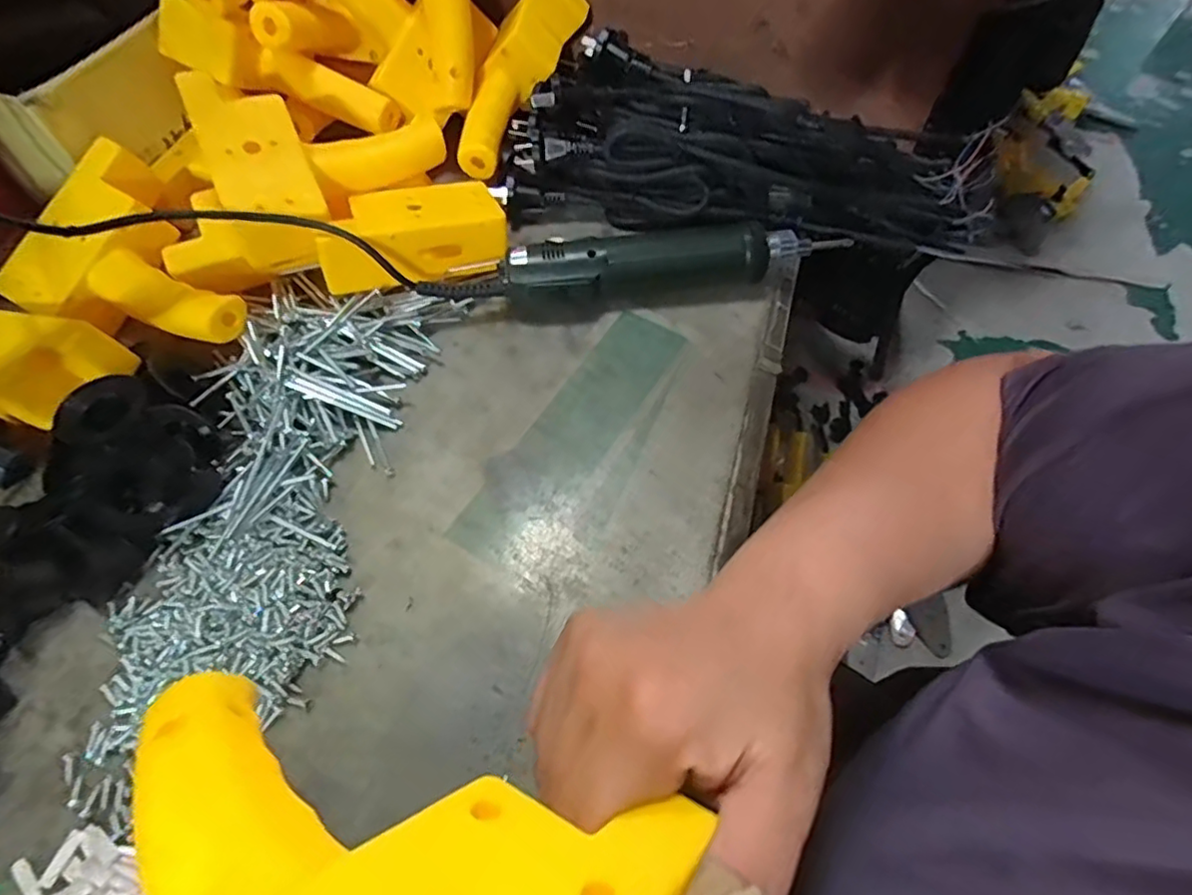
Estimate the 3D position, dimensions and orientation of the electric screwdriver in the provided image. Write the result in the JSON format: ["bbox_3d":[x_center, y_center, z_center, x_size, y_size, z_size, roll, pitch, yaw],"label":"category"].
[{"bbox_3d":[0.057,-0.130,0.432,0.242,0.043,0.037,-5,59,-4],"label":"electric screwdriver"}]

